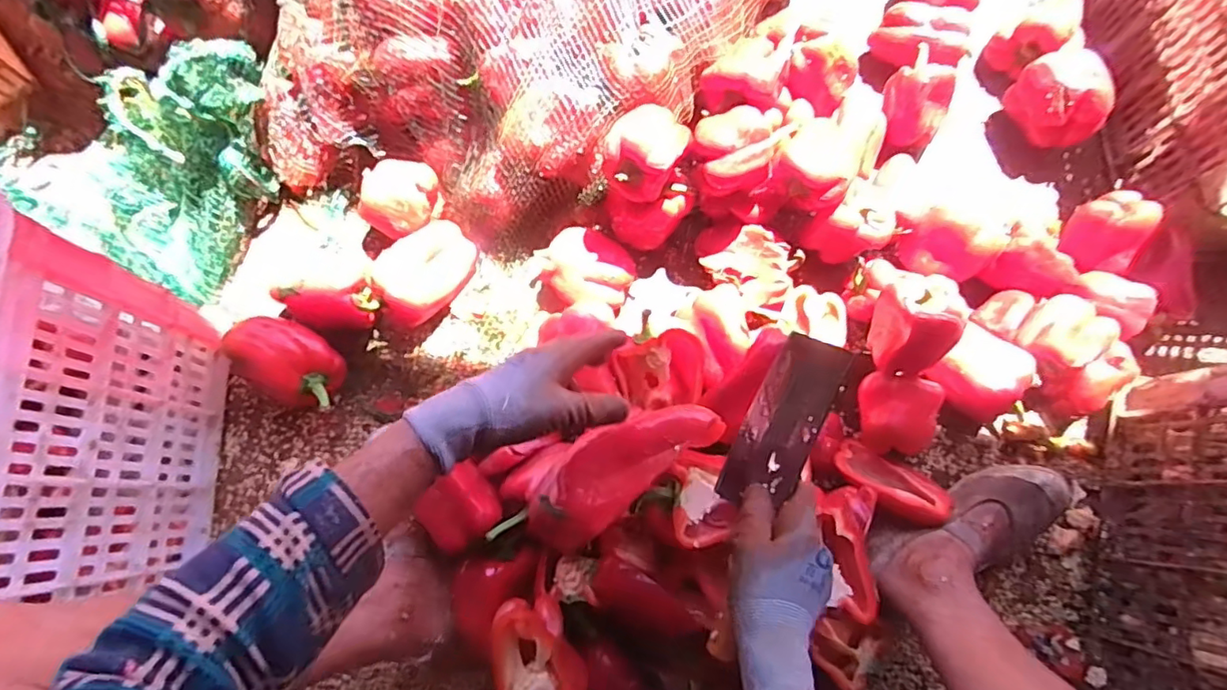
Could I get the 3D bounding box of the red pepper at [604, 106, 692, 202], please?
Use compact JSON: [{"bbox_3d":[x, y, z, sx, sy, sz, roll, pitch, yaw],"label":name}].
[{"bbox_3d":[0.039,-0.211,0.617,0.076,0.066,0.099,26,76,6],"label":"red pepper"}]

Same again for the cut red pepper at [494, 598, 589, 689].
[{"bbox_3d":[-0.065,0.283,0.510,0.078,0.039,0.099,-3,75,-2],"label":"cut red pepper"}]

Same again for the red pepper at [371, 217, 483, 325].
[{"bbox_3d":[-0.219,-0.086,0.670,0.076,0.061,0.129,37,77,8],"label":"red pepper"}]

